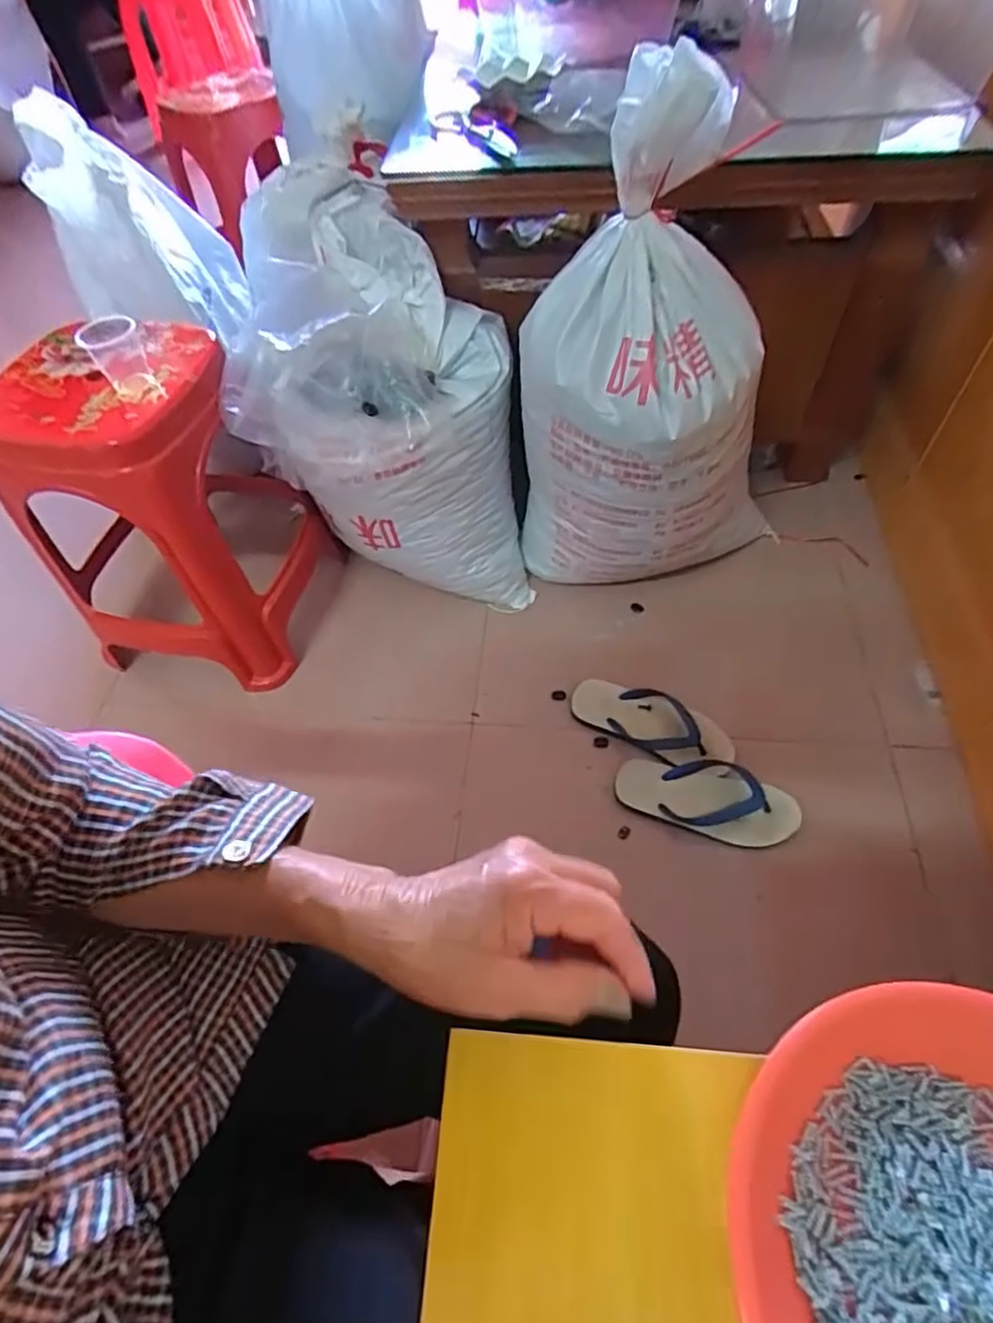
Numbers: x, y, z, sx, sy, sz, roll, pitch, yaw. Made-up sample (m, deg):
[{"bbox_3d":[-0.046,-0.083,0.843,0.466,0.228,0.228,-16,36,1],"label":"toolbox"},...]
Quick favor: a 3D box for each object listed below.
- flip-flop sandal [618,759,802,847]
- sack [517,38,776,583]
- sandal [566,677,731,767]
[{"bbox_3d":[0.285,0.186,0.884,0.233,0.041,0.100,17,58,15],"label":"flip-flop sandal"},{"bbox_3d":[0.200,-0.378,0.885,0.323,0.606,0.253,33,64,24],"label":"sack"},{"bbox_3d":[0.229,0.089,0.963,0.239,0.038,0.098,23,60,19],"label":"sandal"}]

